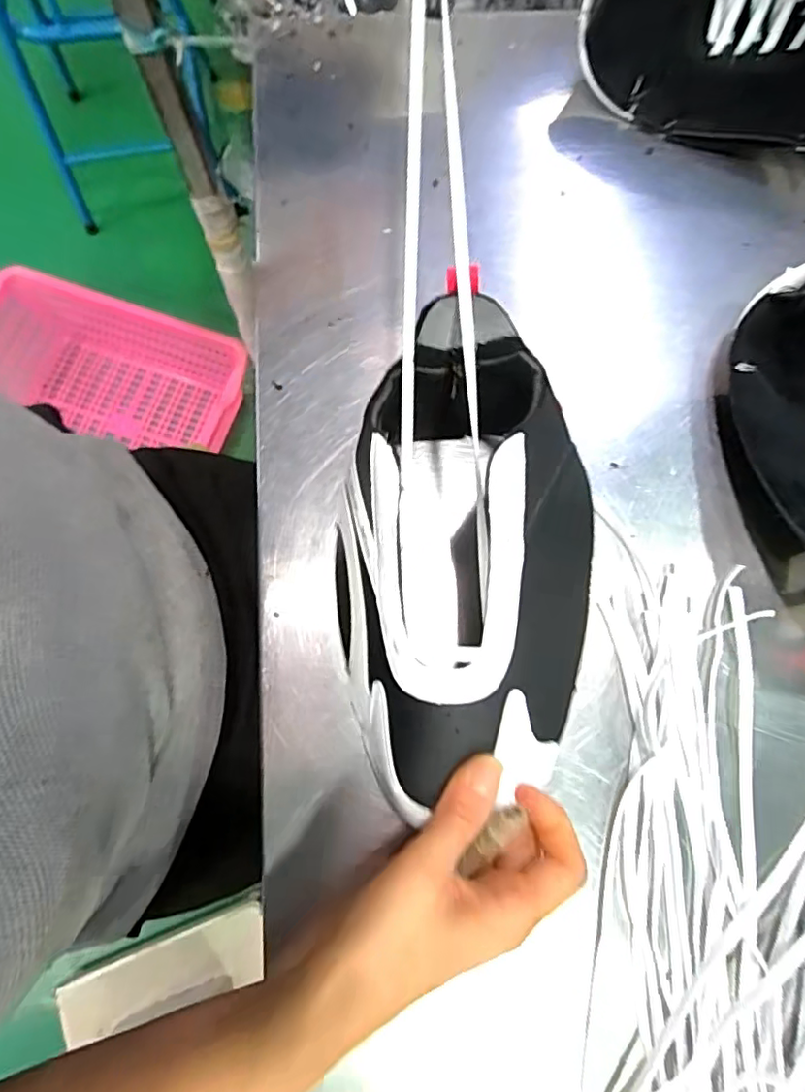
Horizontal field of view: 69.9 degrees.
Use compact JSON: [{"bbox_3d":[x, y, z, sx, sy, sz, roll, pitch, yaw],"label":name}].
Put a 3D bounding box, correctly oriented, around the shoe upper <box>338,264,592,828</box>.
[{"bbox_3d":[0.038,0.009,0.306,0.141,0.102,0.223,-5,77,-2],"label":"shoe upper"}]

